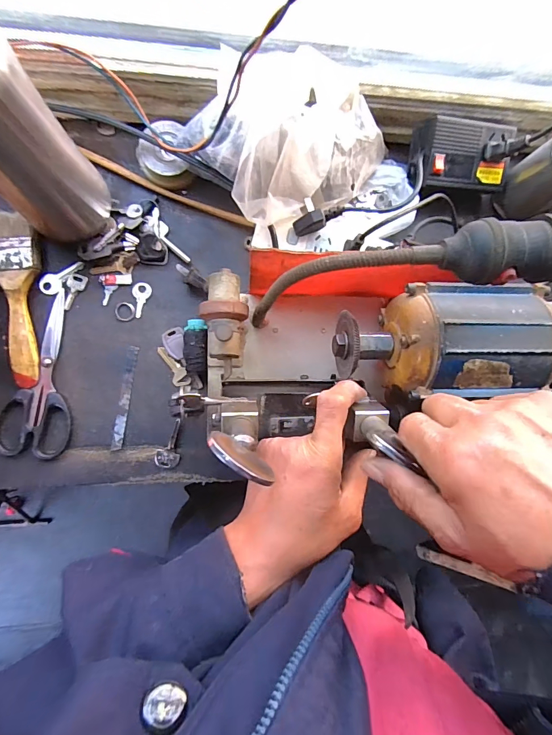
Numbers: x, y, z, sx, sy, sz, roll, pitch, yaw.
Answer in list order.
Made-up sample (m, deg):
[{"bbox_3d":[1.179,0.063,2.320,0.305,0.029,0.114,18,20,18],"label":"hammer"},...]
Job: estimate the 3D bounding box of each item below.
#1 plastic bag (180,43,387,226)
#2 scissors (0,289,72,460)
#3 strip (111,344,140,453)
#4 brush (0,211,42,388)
[{"bbox_3d":[0.024,-0.215,0.374,0.196,0.097,0.110,-21,93,-7],"label":"plastic bag"},{"bbox_3d":[-0.240,0.006,0.390,0.067,0.019,0.165,1,90,-7],"label":"scissors"},{"bbox_3d":[-0.157,0.031,0.408,0.011,0.004,0.107,9,83,-16],"label":"strip"},{"bbox_3d":[-0.260,-0.068,0.389,0.046,0.016,0.172,-2,90,-7],"label":"brush"}]

